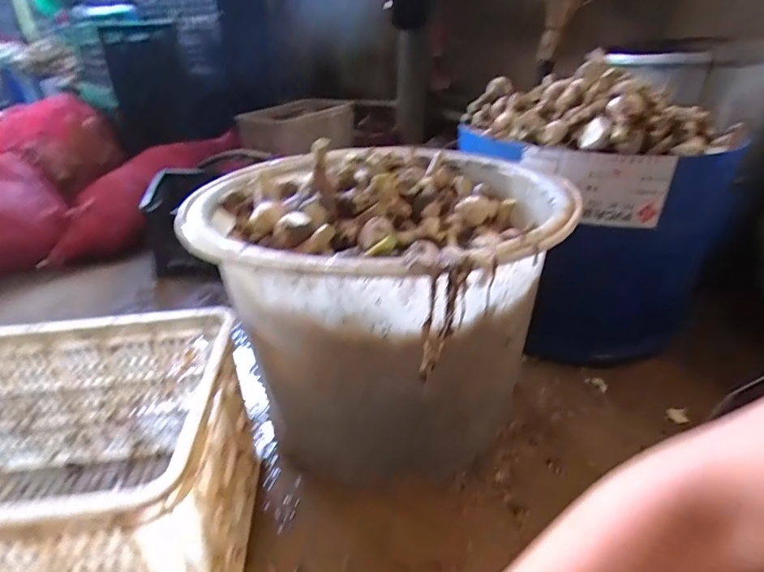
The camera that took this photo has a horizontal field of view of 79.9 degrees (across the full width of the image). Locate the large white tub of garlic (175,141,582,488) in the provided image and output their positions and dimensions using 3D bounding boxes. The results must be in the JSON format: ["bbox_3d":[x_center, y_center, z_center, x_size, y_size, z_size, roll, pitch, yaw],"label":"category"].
[{"bbox_3d":[0.002,0.005,0.849,0.564,0.408,0.553,-1,32,0],"label":"large white tub of garlic"}]

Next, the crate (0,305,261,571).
[{"bbox_3d":[-0.469,0.257,0.624,0.526,0.307,0.367,-3,32,-4],"label":"crate"}]

